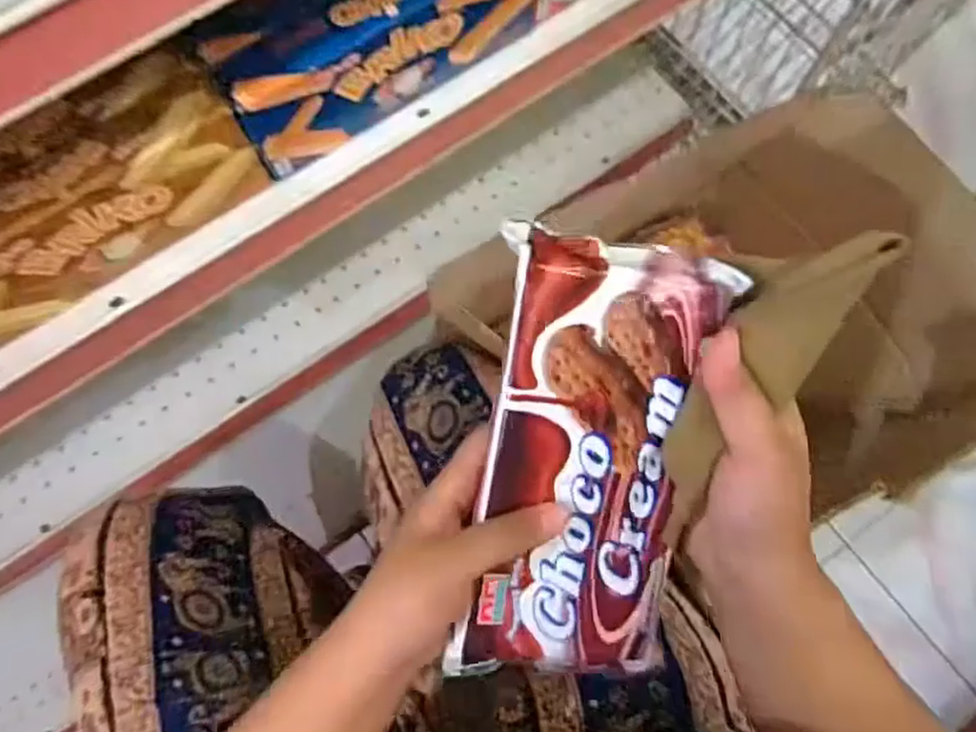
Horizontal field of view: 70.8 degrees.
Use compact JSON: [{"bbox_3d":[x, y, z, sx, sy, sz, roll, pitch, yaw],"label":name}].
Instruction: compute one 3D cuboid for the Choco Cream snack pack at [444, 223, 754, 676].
[{"bbox_3d":[0.050,0.048,0.325,0.099,0.030,0.209,7,101,3],"label":"Choco Cream snack pack"}]

